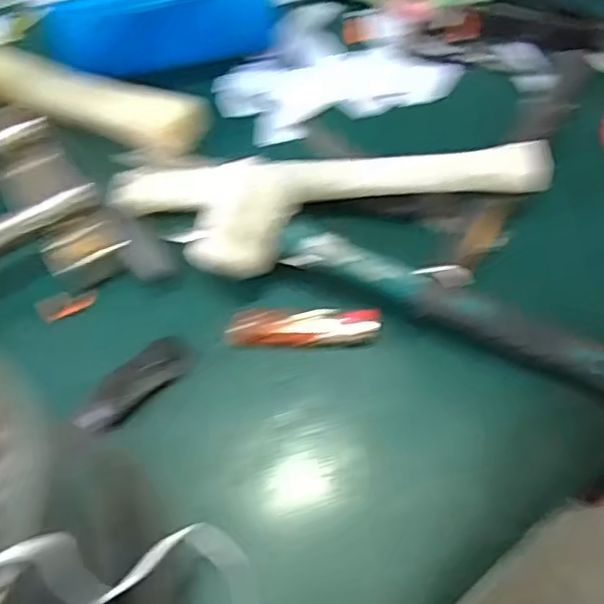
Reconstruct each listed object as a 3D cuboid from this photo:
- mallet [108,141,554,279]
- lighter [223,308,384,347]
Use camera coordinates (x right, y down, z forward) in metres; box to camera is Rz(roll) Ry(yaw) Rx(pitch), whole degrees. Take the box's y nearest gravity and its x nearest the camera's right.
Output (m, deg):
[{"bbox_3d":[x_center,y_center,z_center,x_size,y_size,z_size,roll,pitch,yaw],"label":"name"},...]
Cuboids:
[{"bbox_3d":[0.014,-0.074,0.435,0.302,0.046,0.105,-5,57,0],"label":"mallet"},{"bbox_3d":[0.001,0.015,0.405,0.100,0.012,0.022,1,57,3],"label":"lighter"}]

